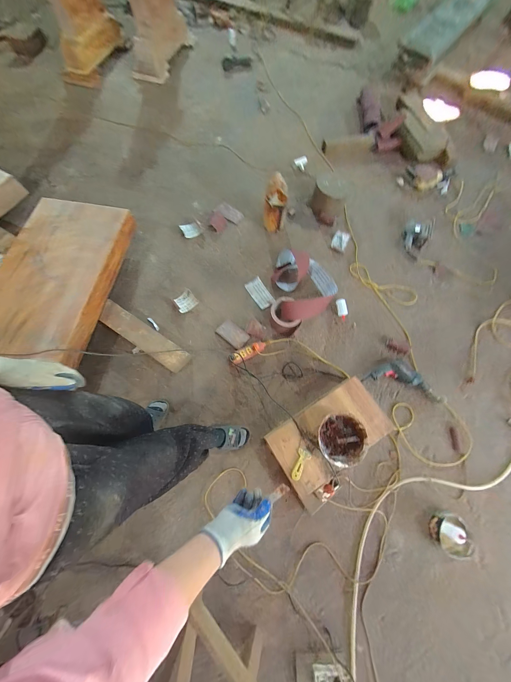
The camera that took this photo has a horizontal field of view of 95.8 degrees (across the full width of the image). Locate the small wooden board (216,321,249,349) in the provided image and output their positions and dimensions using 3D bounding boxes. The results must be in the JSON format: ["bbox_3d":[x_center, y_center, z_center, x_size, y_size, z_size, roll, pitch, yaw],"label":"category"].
[{"bbox_3d":[-0.126,-0.040,1.299,0.172,0.014,0.111,38,77,12],"label":"small wooden board"}]

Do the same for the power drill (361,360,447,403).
[{"bbox_3d":[0.779,0.188,1.199,0.398,0.078,0.160,16,73,6],"label":"power drill"}]

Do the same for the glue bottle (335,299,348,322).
[{"bbox_3d":[0.504,-0.180,1.334,0.057,0.042,0.127,-17,105,-4],"label":"glue bottle"}]

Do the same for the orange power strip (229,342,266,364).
[{"bbox_3d":[-0.041,0.060,1.254,0.203,0.034,0.068,-28,74,-8],"label":"orange power strip"}]

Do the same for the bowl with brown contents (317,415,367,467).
[{"bbox_3d":[0.369,0.421,0.989,0.189,0.056,0.195,0,72,0],"label":"bowl with brown contents"}]

